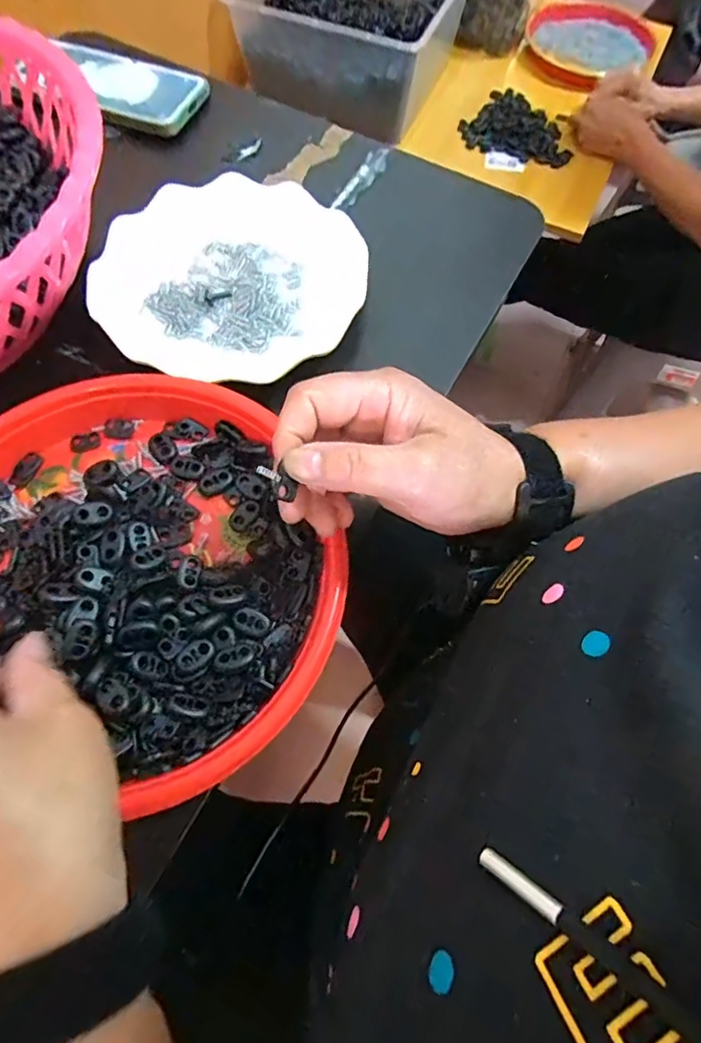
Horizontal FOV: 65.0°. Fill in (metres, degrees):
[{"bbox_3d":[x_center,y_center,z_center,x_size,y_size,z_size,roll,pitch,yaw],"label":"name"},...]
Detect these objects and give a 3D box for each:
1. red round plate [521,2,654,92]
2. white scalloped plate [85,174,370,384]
[{"bbox_3d":[0.398,-0.805,0.932,0.196,0.038,0.208,1,66,-2],"label":"red round plate"},{"bbox_3d":[-0.084,-0.173,0.391,0.181,0.023,0.170,1,66,-2],"label":"white scalloped plate"}]

